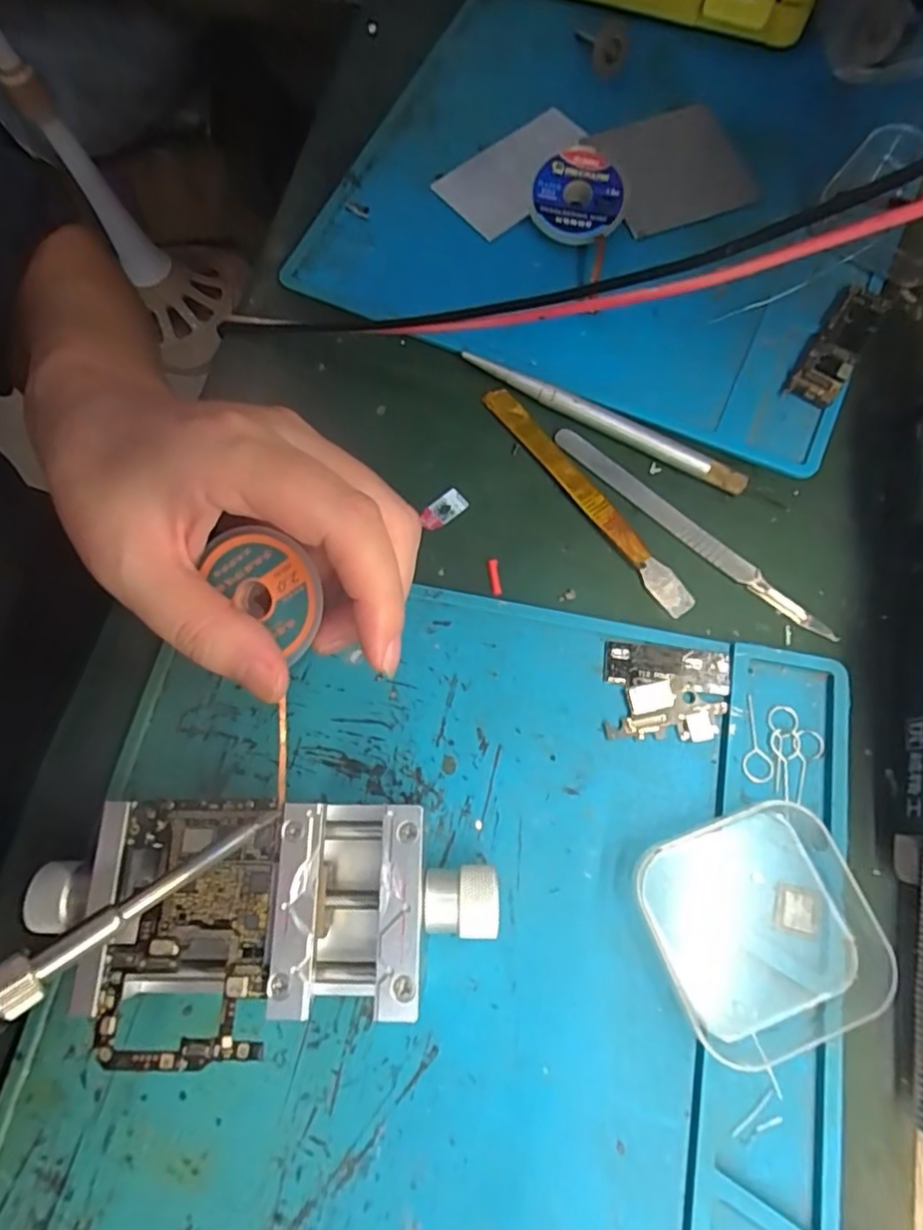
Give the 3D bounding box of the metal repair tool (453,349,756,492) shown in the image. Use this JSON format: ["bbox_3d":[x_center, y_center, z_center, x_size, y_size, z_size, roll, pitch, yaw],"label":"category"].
[{"bbox_3d":[0.057,-0.081,0.251,0.125,0.008,0.008,31,76,11],"label":"metal repair tool"}]

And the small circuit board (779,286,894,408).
[{"bbox_3d":[0.158,-0.114,0.256,0.020,0.006,0.060,32,76,11],"label":"small circuit board"}]

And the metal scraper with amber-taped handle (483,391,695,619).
[{"bbox_3d":[0.049,-0.048,0.244,0.012,0.004,0.119,-36,74,-9],"label":"metal scraper with amber-taped handle"}]

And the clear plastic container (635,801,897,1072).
[{"bbox_3d":[0.094,0.097,0.188,0.065,0.018,0.064,-23,73,-5],"label":"clear plastic container"}]

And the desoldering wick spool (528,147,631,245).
[{"bbox_3d":[0.054,-0.187,0.275,0.040,0.018,0.040,-1,72,2],"label":"desoldering wick spool"}]

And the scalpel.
[{"bbox_3d":[0.088,-0.033,0.239,0.128,0.004,0.010,41,78,14],"label":"scalpel"}]

